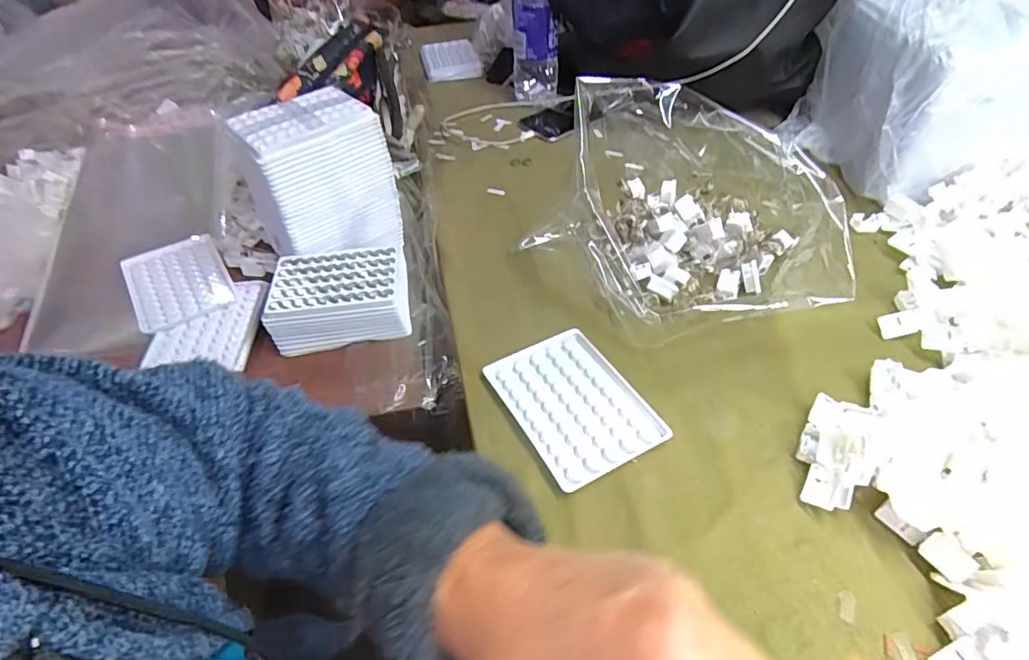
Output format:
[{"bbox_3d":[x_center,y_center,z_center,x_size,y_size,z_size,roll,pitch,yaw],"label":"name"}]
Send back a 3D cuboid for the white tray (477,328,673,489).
[{"bbox_3d":[0.046,0.056,0.428,0.092,0.010,0.128,-24,47,-17],"label":"white tray"}]

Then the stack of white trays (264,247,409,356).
[{"bbox_3d":[-0.171,-0.033,0.548,0.134,0.057,0.084,-9,45,-2],"label":"stack of white trays"}]

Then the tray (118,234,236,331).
[{"bbox_3d":[-0.361,-0.052,0.586,0.093,0.013,0.123,-21,55,-30],"label":"tray"}]

